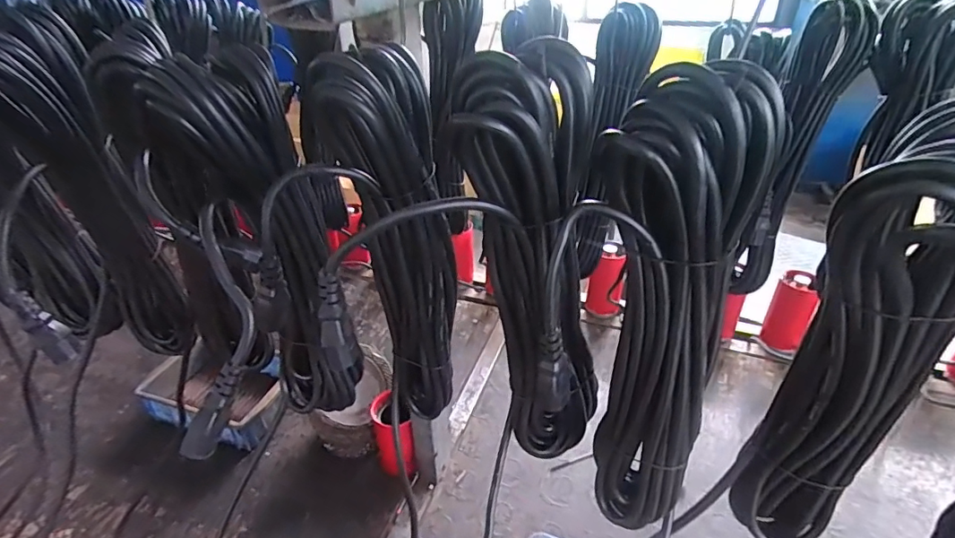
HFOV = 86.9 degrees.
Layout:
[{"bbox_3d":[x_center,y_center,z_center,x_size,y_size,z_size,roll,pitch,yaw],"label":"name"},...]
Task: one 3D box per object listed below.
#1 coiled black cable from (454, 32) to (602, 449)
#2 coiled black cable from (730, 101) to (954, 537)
[{"bbox_3d":[0.036,0.019,0.358,0.090,0.314,0.074,21,39,29],"label":"coiled black cable"},{"bbox_3d":[0.217,0.073,0.304,0.060,0.319,0.067,-26,41,-33],"label":"coiled black cable"}]

